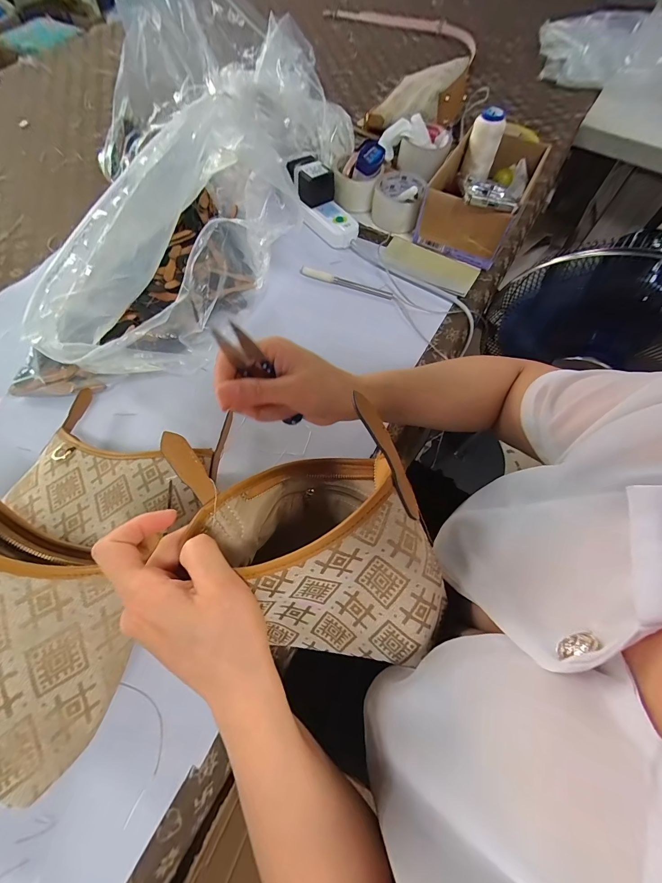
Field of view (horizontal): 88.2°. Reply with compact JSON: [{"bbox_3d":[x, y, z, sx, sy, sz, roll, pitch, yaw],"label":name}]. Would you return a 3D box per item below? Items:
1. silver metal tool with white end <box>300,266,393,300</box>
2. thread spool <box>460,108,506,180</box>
[{"bbox_3d":[0.024,-0.252,0.542,0.151,0.014,0.014,17,66,7],"label":"silver metal tool with white end"},{"bbox_3d":[0.258,-0.497,0.577,0.051,0.090,0.047,16,67,5],"label":"thread spool"}]

